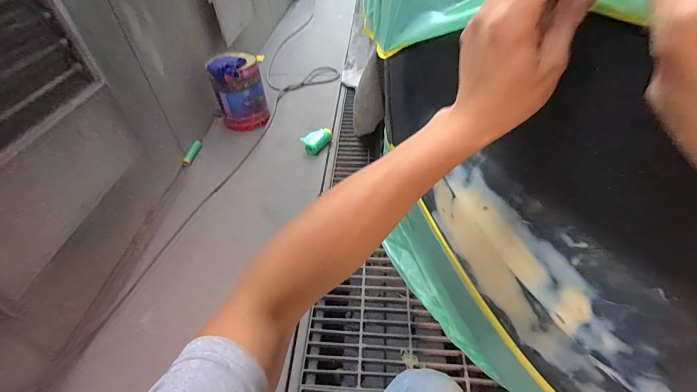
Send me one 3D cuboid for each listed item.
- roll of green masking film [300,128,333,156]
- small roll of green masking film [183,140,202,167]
[{"bbox_3d":[-0.145,-0.293,1.653,0.073,0.084,0.187,30,54,28],"label":"roll of green masking film"},{"bbox_3d":[-0.773,-0.218,1.615,0.038,0.043,0.184,-1,45,1],"label":"small roll of green masking film"}]

